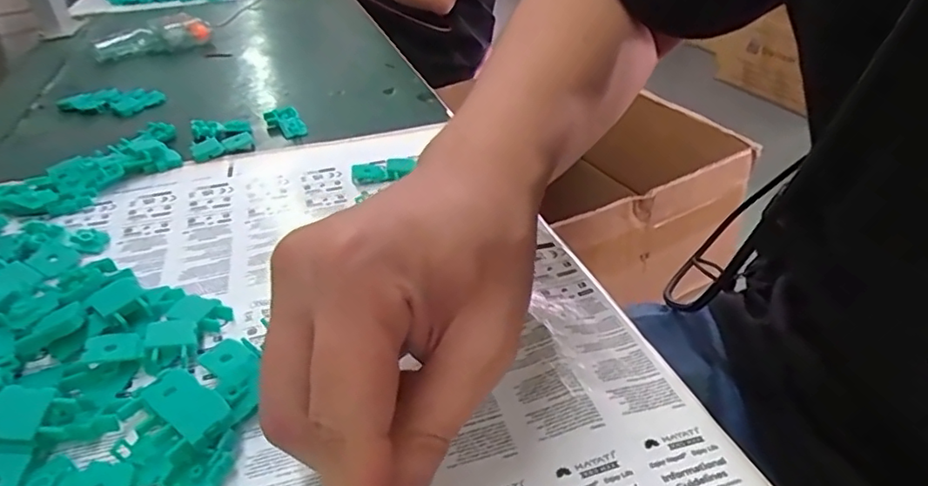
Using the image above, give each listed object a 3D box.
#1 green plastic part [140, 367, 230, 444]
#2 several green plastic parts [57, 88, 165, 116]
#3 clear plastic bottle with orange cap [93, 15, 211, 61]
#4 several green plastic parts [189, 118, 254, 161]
[{"bbox_3d":[-0.106,0.060,0.217,0.044,0.004,0.017,17,46,37],"label":"green plastic part"},{"bbox_3d":[-0.318,-0.127,0.513,0.086,0.016,0.031,1,35,3],"label":"several green plastic parts"},{"bbox_3d":[-0.347,-0.228,0.642,0.121,0.031,0.038,-25,41,-30],"label":"clear plastic bottle with orange cap"},{"bbox_3d":[-0.186,-0.083,0.439,0.044,0.012,0.054,-15,37,-19],"label":"several green plastic parts"}]

